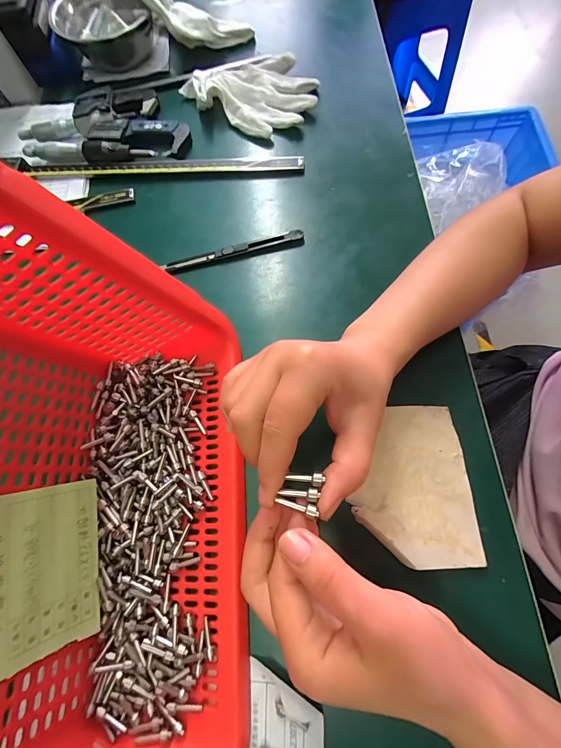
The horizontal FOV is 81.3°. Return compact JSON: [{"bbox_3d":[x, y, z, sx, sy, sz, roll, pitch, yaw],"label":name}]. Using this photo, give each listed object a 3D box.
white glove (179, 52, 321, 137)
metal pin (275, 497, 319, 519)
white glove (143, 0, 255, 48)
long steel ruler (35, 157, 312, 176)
[{"bbox_3d":[-0.033,-0.327,0.376,0.146,0.029,0.102,24,73,9],"label":"white glove"},{"bbox_3d":[0.009,0.067,0.166,0.021,0.004,0.006,15,72,11],"label":"metal pin"},{"bbox_3d":[-0.106,-0.421,0.391,0.143,0.042,0.045,6,69,-24],"label":"white glove"},{"bbox_3d":[-0.127,-0.224,0.357,0.302,0.004,0.017,0,82,3],"label":"long steel ruler"}]

